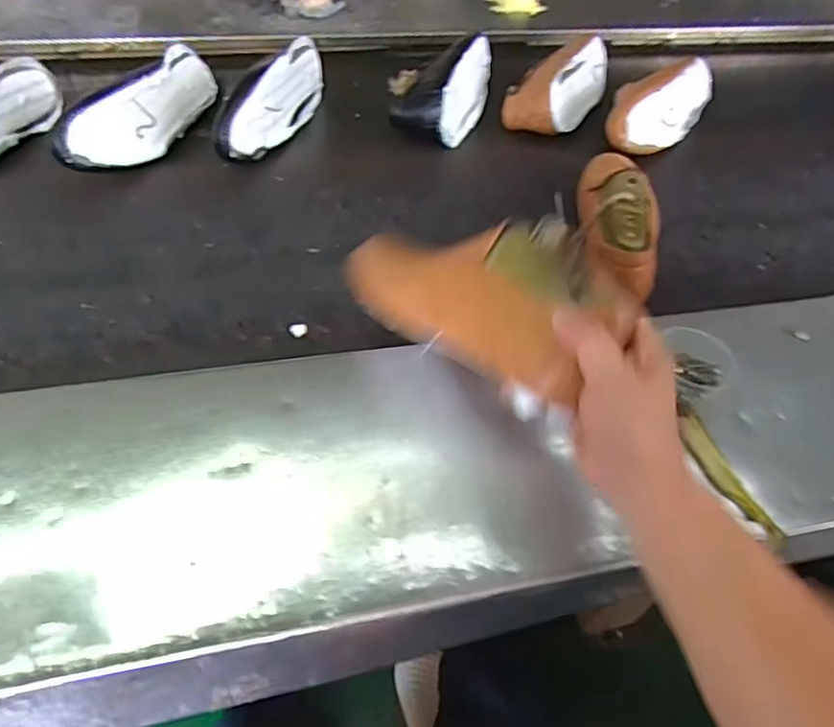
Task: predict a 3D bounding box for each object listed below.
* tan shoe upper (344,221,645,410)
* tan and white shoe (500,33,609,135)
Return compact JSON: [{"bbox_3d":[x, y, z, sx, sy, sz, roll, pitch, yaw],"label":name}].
[{"bbox_3d":[0.053,-0.047,0.458,0.222,0.085,0.109,26,85,37],"label":"tan shoe upper"},{"bbox_3d":[0.214,-0.424,0.896,0.123,0.066,0.237,20,52,11],"label":"tan and white shoe"}]

